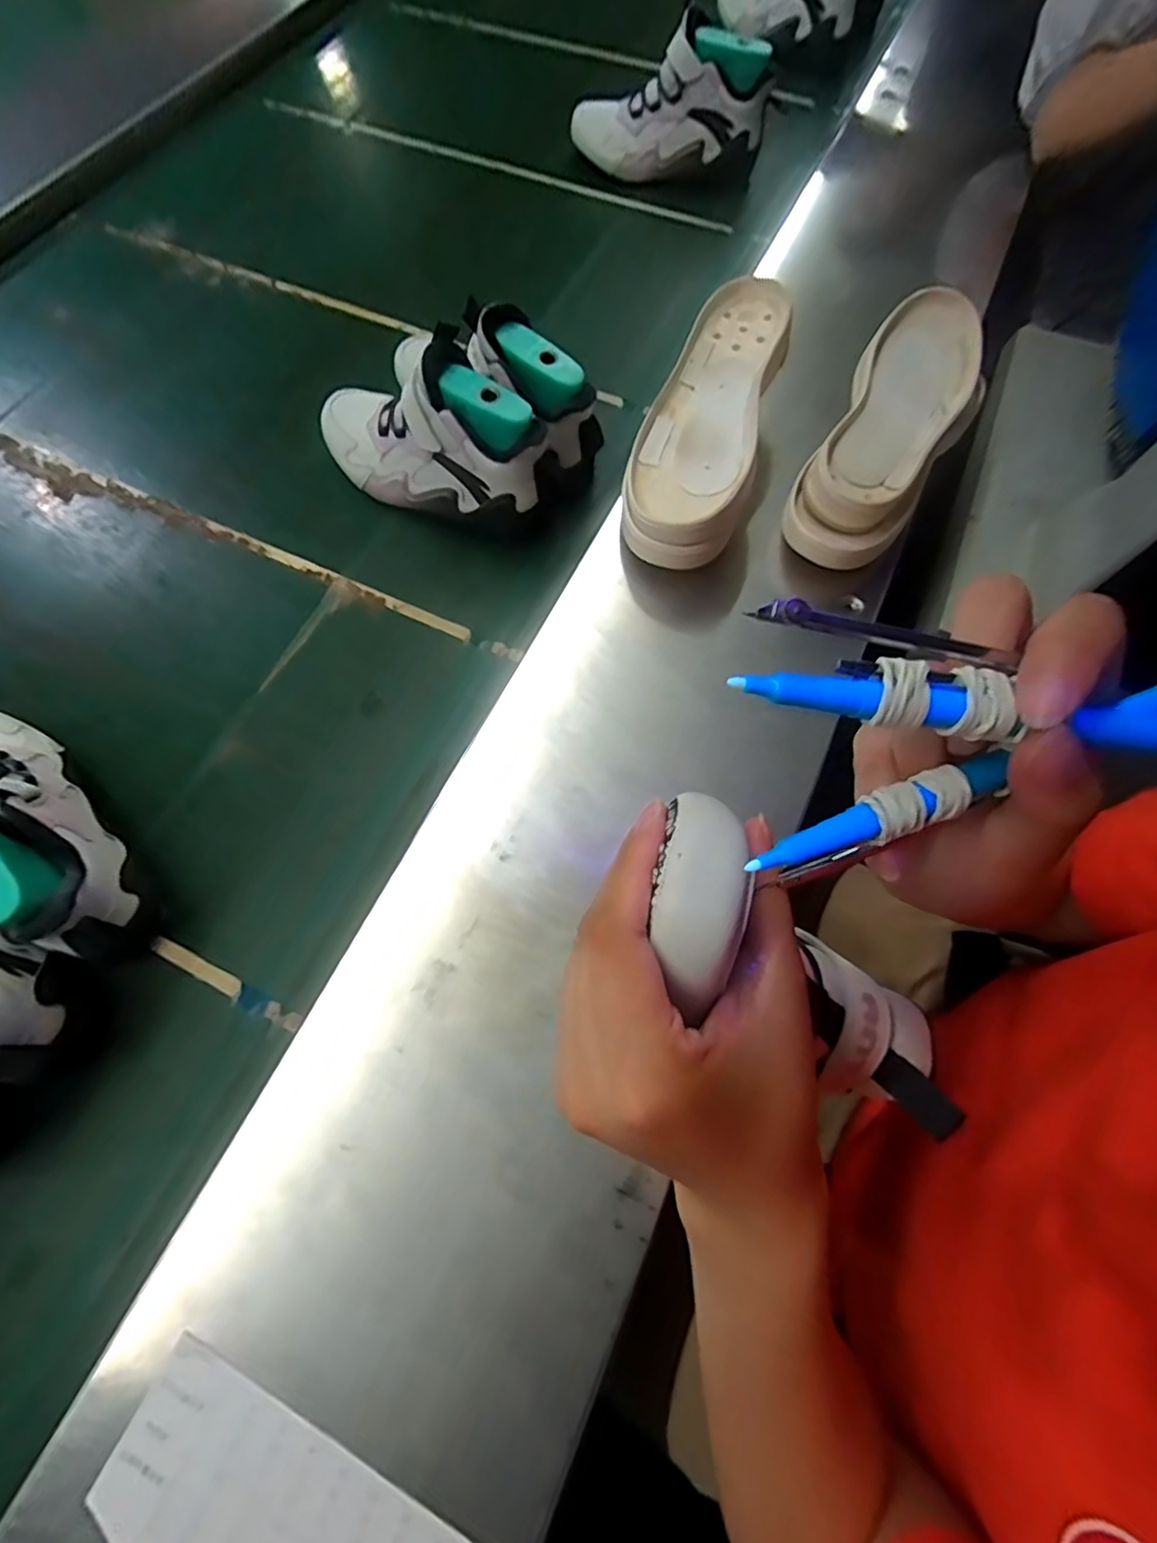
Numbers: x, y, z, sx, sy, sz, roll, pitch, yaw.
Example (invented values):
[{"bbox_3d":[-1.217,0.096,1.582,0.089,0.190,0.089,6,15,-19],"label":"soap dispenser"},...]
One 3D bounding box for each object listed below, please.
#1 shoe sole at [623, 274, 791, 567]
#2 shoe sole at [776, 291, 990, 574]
[{"bbox_3d":[0.107,-0.293,0.485,0.100,0.040,0.262,17,80,8],"label":"shoe sole"},{"bbox_3d":[0.262,-0.286,0.496,0.100,0.067,0.269,31,84,13],"label":"shoe sole"}]

